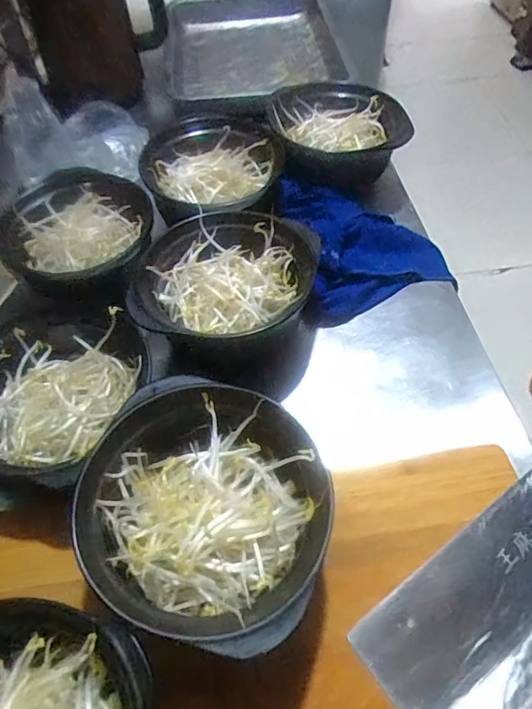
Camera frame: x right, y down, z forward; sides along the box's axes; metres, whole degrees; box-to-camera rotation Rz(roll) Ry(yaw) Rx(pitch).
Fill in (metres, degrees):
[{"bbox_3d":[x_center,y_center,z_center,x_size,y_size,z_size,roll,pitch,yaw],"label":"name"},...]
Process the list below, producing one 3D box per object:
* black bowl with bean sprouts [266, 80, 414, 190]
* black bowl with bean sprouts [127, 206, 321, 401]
[{"bbox_3d":[0.098,-0.287,0.684,0.171,0.057,0.204,-8,53,-5],"label":"black bowl with bean sprouts"},{"bbox_3d":[-0.038,-0.057,0.535,0.174,0.089,0.174,-1,53,1],"label":"black bowl with bean sprouts"}]

